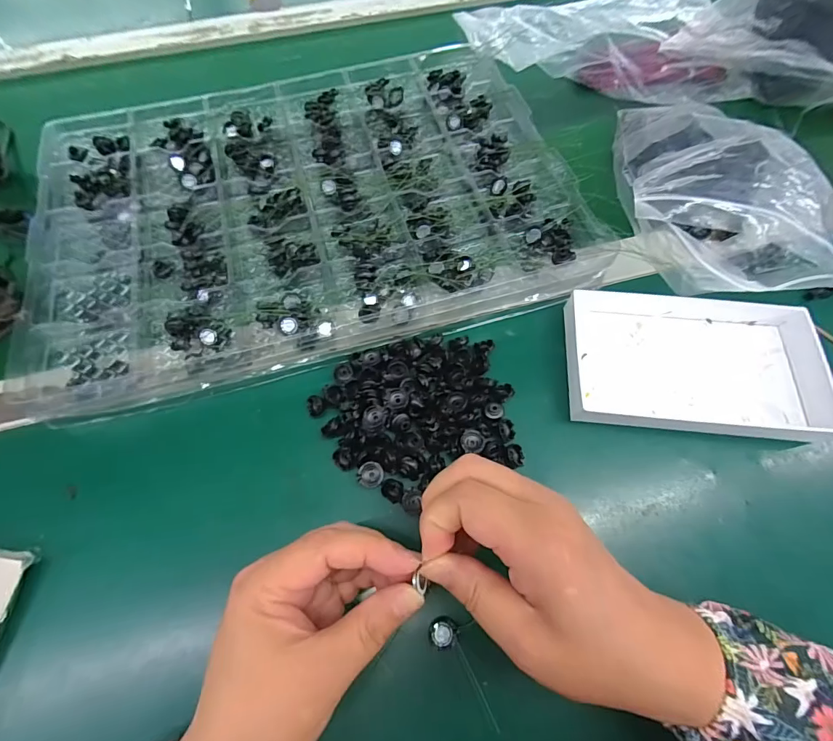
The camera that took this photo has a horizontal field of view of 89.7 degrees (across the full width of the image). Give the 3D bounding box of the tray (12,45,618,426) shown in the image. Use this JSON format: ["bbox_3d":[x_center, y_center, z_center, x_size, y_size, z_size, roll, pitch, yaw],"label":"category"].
[{"bbox_3d":[-0.094,-0.150,0.370,0.435,0.031,0.295,-15,65,-7],"label":"tray"}]

